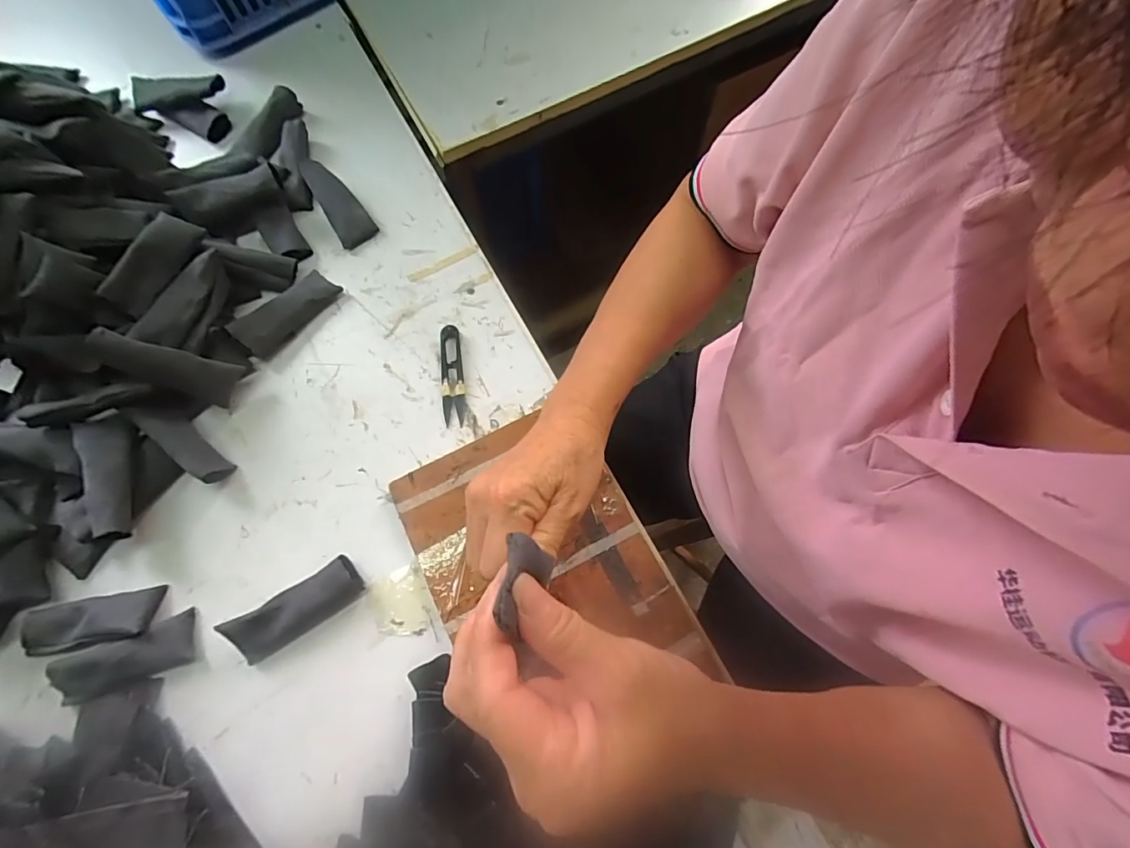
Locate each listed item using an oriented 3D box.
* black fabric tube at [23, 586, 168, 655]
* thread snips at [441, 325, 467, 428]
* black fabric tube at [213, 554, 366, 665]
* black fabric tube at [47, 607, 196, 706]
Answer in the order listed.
[{"bbox_3d":[-0.392,0.161,0.396,0.107,0.025,0.040,-9,72,-2],"label":"black fabric tube"},{"bbox_3d":[-0.109,-0.048,0.467,0.022,0.009,0.099,-7,72,-1],"label":"thread snips"},{"bbox_3d":[-0.218,0.150,0.398,0.103,0.024,0.038,-32,74,-9],"label":"black fabric tube"},{"bbox_3d":[-0.353,0.188,0.386,0.100,0.023,0.039,-19,73,-5],"label":"black fabric tube"}]

